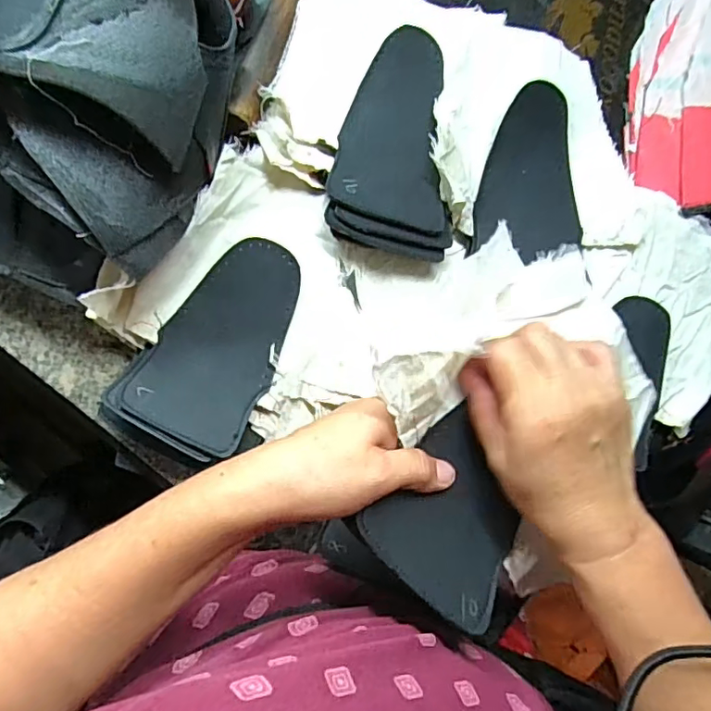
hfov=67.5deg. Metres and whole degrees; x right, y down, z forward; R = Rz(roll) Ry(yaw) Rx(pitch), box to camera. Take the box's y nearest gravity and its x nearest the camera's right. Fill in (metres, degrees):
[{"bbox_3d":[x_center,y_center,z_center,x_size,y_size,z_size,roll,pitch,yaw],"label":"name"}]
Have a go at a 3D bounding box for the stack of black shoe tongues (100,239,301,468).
[{"bbox_3d":[-0.090,-0.001,0.379,0.093,0.031,0.159,38,85,-2],"label":"stack of black shoe tongues"}]

